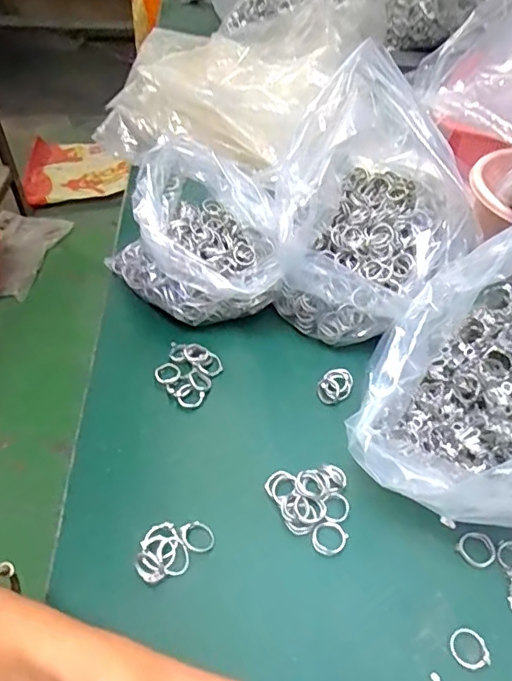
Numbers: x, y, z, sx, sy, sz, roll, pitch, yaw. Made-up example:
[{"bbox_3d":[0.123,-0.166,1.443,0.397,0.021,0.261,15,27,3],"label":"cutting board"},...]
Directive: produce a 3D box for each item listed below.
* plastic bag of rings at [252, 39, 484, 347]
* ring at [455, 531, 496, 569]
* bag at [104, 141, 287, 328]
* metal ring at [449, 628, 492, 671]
[{"bbox_3d":[0.101,-0.104,0.460,0.154,0.177,0.180,35,55,26],"label":"plastic bag of rings"},{"bbox_3d":[0.148,0.139,0.358,0.022,0.007,0.023,1,47,-1],"label":"ring"},{"bbox_3d":[-0.049,-0.086,0.477,0.115,0.113,0.166,-34,57,-29],"label":"bag"},{"bbox_3d":[0.126,0.181,0.316,0.021,0.005,0.022,1,47,-1],"label":"metal ring"}]

